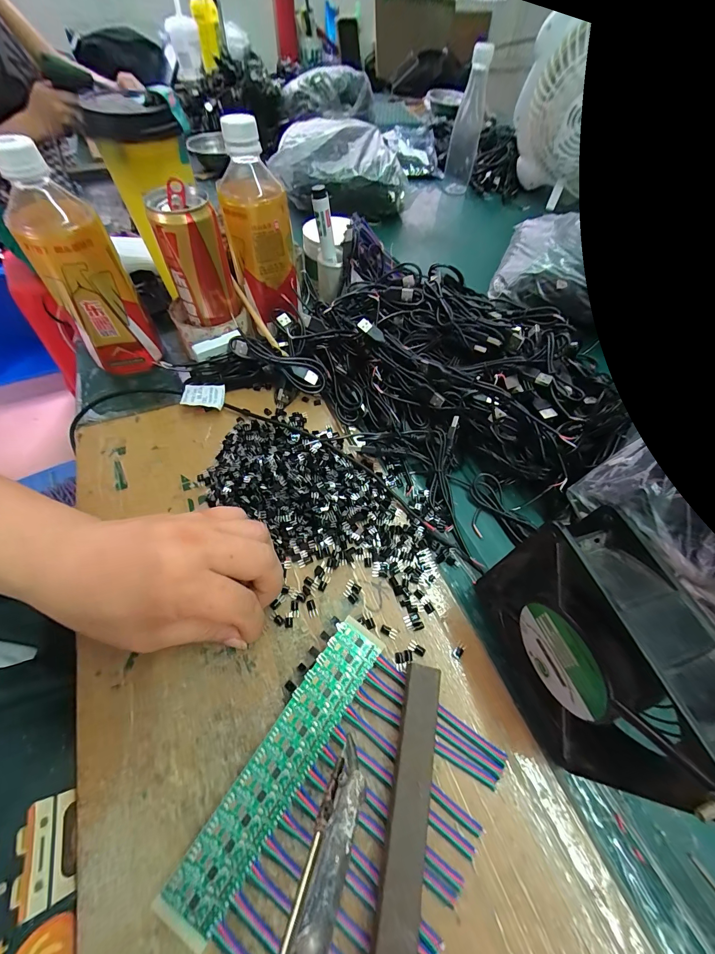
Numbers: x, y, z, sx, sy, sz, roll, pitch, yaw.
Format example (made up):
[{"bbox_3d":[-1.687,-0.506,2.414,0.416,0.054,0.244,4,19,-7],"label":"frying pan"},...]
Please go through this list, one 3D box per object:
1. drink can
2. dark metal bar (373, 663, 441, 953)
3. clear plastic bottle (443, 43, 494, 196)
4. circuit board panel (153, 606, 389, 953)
[{"bbox_3d":[-0.157,-0.210,0.340,0.055,0.111,0.058,-12,59,-11],"label":"drink can"},{"bbox_3d":[0.020,0.215,0.169,0.020,0.018,0.213,12,57,5],"label":"dark metal bar"},{"bbox_3d":[0.216,-0.686,0.669,0.057,0.191,0.067,14,57,6],"label":"clear plastic bottle"},{"bbox_3d":[-0.041,0.165,0.203,0.032,0.004,0.162,37,63,6],"label":"circuit board panel"}]

